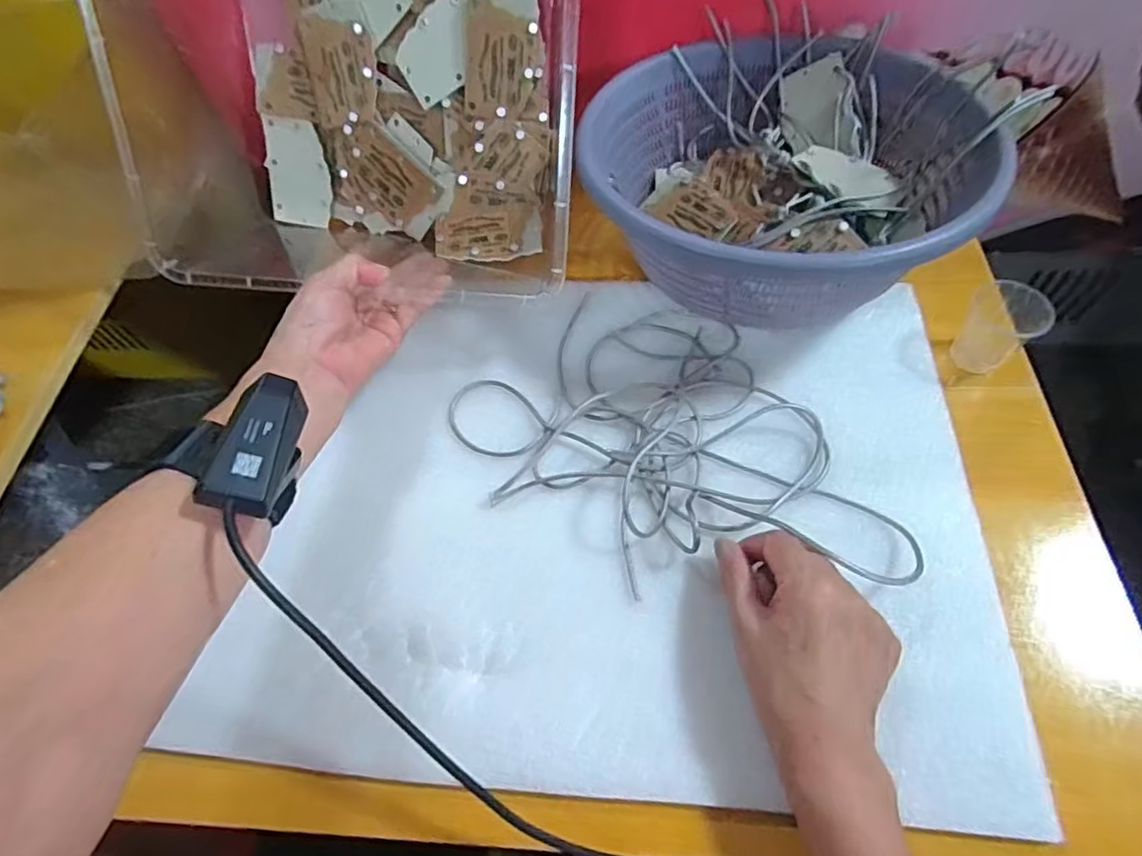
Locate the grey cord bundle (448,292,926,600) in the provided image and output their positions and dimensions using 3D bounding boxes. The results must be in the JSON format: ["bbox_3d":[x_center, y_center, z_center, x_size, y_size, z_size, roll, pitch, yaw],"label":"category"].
[{"bbox_3d":[0.060,0.021,0.424,0.228,0.017,0.275,-25,60,-10],"label":"grey cord bundle"}]

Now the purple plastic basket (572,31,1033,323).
[{"bbox_3d":[0.173,-0.206,0.493,0.293,0.108,0.259,27,66,19],"label":"purple plastic basket"}]

